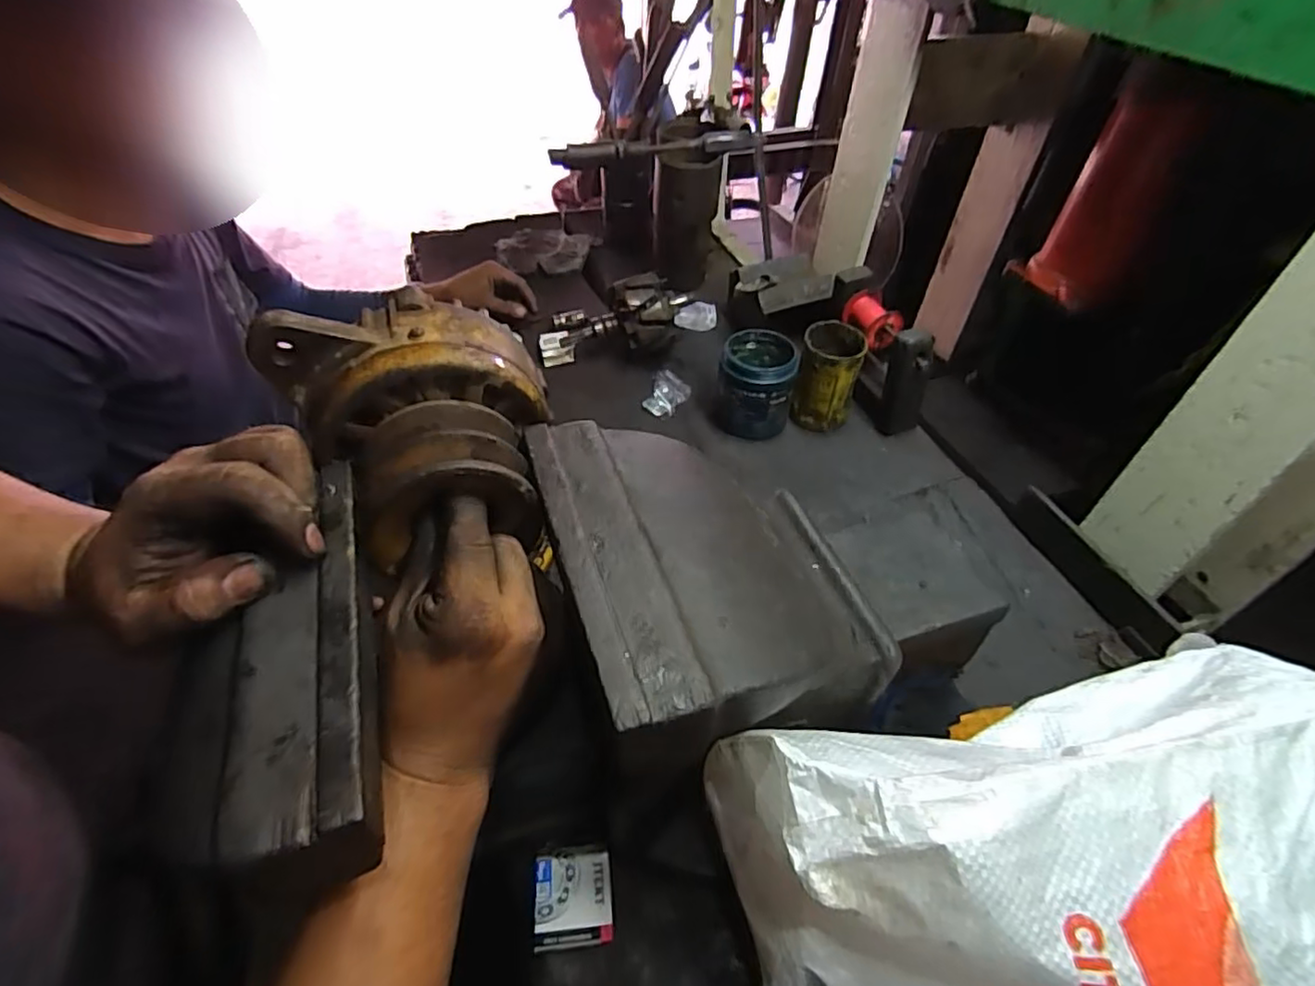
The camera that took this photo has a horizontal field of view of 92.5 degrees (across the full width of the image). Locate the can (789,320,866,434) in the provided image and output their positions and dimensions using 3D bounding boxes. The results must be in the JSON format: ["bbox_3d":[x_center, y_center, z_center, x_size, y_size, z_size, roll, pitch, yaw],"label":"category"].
[{"bbox_3d":[0.211,-0.145,0.789,0.075,0.108,0.078,12,47,9],"label":"can"}]

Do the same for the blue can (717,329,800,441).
[{"bbox_3d":[0.124,-0.136,0.786,0.088,0.098,0.093,2,47,-2],"label":"blue can"}]

